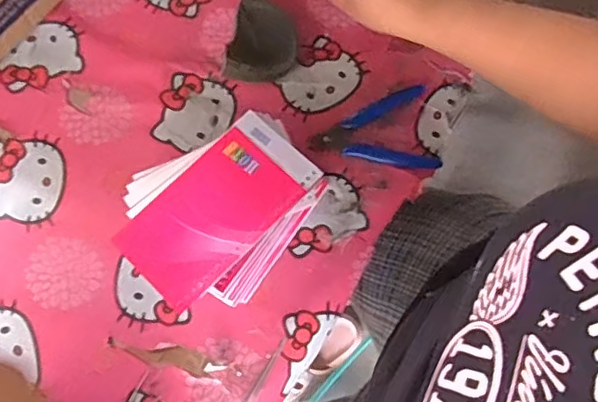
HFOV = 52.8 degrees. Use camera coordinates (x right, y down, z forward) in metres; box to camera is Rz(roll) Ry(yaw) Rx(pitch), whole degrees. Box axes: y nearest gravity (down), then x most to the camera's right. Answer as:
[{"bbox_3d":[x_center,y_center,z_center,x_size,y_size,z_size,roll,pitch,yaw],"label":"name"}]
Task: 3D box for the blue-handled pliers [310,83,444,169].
[{"bbox_3d":[0.070,-0.059,0.570,0.115,0.009,0.079,-13,74,-5],"label":"blue-handled pliers"}]

